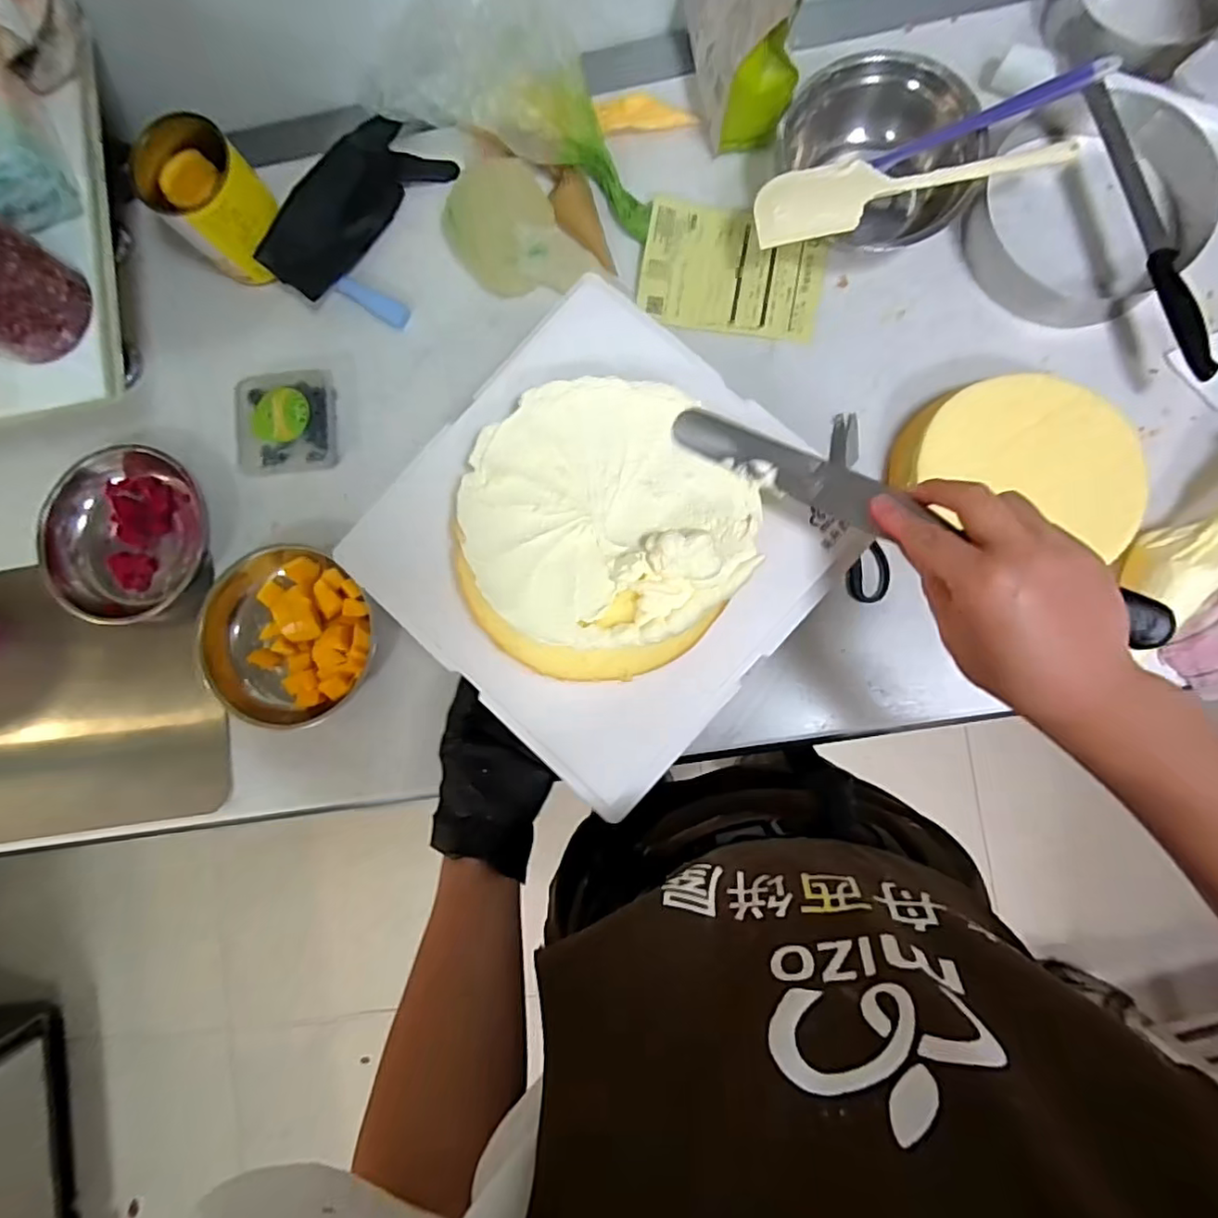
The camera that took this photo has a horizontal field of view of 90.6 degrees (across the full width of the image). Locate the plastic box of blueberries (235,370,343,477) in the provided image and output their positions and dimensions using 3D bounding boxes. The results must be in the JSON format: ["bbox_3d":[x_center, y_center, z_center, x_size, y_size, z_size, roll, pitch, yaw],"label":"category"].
[{"bbox_3d":[-0.346,-0.198,0.641,0.110,0.037,0.103,-7,86,4],"label":"plastic box of blueberries"}]

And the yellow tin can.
[{"bbox_3d":[-0.395,-0.410,0.618,0.099,0.117,0.107,-44,85,1],"label":"yellow tin can"}]

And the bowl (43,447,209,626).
[{"bbox_3d":[-0.522,-0.080,0.643,0.156,0.063,0.189,18,88,5],"label":"bowl"}]

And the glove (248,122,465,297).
[{"bbox_3d":[-0.278,-0.436,0.648,0.218,0.018,0.091,-46,109,-8],"label":"glove"}]

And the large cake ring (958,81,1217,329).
[{"bbox_3d":[0.469,-0.394,0.593,0.203,0.075,0.188,0,87,4],"label":"large cake ring"}]

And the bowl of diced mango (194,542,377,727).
[{"bbox_3d":[-0.333,0.028,0.634,0.175,0.045,0.182,0,87,4],"label":"bowl of diced mango"}]

